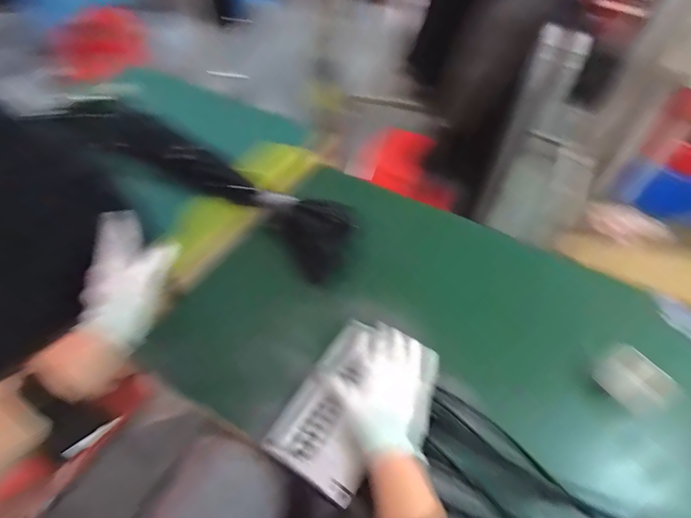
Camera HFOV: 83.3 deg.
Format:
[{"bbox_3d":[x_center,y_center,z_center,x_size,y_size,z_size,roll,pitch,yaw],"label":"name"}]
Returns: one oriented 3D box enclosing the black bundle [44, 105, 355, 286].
[{"bbox_3d":[-0.288,-0.155,0.722,0.695,0.081,0.119,25,54,17],"label":"black bundle"}]

